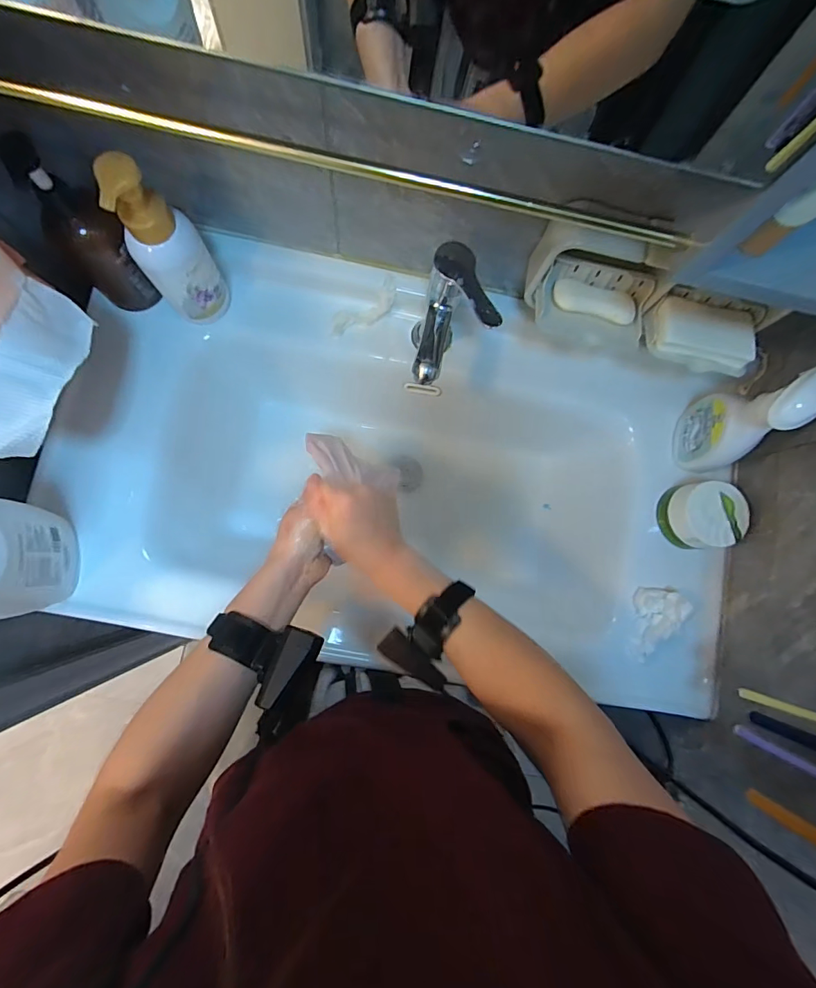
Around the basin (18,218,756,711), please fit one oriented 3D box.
[{"bbox_3d":[-0.001,-0.027,0.636,0.888,0.229,0.511,12,82,-4],"label":"basin"}]

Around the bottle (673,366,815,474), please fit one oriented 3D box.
[{"bbox_3d":[0.404,-0.093,0.525,0.050,0.210,0.095,27,81,-2],"label":"bottle"}]

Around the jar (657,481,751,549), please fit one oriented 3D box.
[{"bbox_3d":[0.388,0.028,0.583,0.079,0.070,0.083,1,83,-6],"label":"jar"}]

